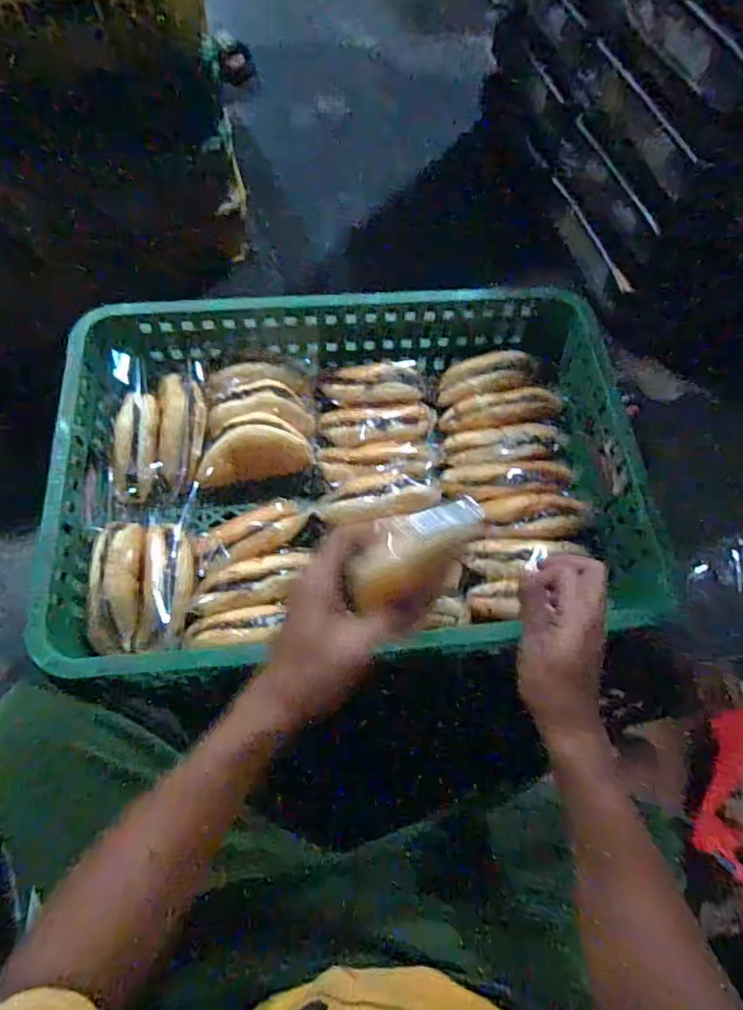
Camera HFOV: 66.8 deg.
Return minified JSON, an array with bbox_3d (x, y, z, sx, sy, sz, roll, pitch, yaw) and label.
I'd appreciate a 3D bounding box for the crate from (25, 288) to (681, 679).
[{"bbox_3d":[-0.032,-0.063,0.657,0.593,0.116,0.394,-7,66,-6],"label":"crate"}]

